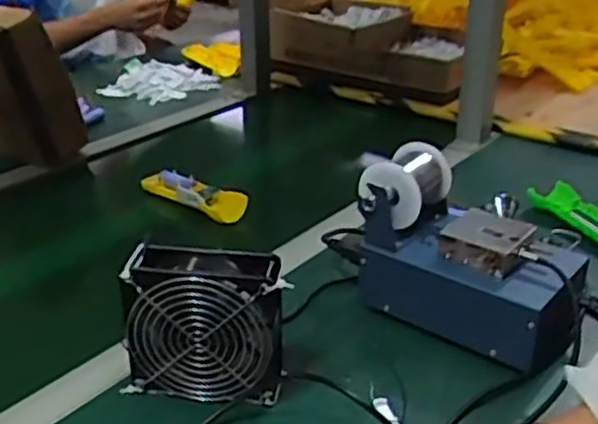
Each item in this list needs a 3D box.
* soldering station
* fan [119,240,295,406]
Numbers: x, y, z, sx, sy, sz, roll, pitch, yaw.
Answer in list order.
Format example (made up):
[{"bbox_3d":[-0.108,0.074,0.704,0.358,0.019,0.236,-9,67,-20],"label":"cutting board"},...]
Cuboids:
[{"bbox_3d":[0.162,0.038,0.679,0.202,0.142,0.110,21,33,38],"label":"soldering station"},{"bbox_3d":[-0.074,0.090,0.585,0.125,0.117,0.047,4,27,4],"label":"fan"}]

